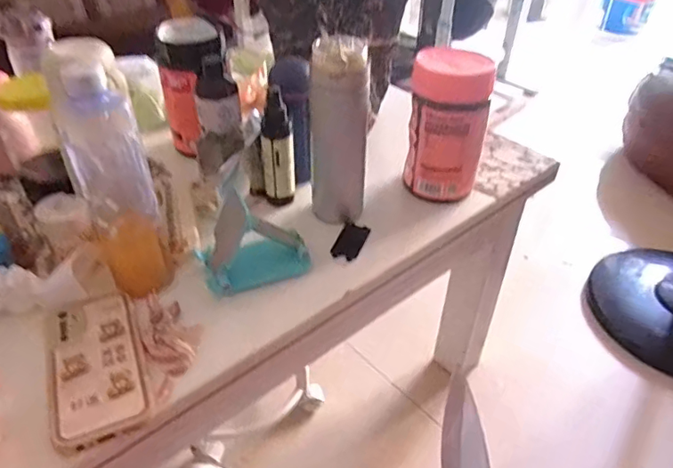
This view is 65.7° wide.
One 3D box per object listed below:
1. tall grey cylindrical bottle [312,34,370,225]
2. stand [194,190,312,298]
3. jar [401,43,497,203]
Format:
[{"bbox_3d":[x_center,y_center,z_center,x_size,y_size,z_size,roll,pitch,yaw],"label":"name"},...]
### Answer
[{"bbox_3d":[0.006,-0.113,0.595,0.061,0.200,0.058,1,39,-1],"label":"tall grey cylindrical bottle"},{"bbox_3d":[-0.089,0.003,0.551,0.111,0.085,0.067,-17,42,-22],"label":"stand"},{"bbox_3d":[0.138,-0.131,0.652,0.094,0.170,0.077,11,40,11],"label":"jar"}]

